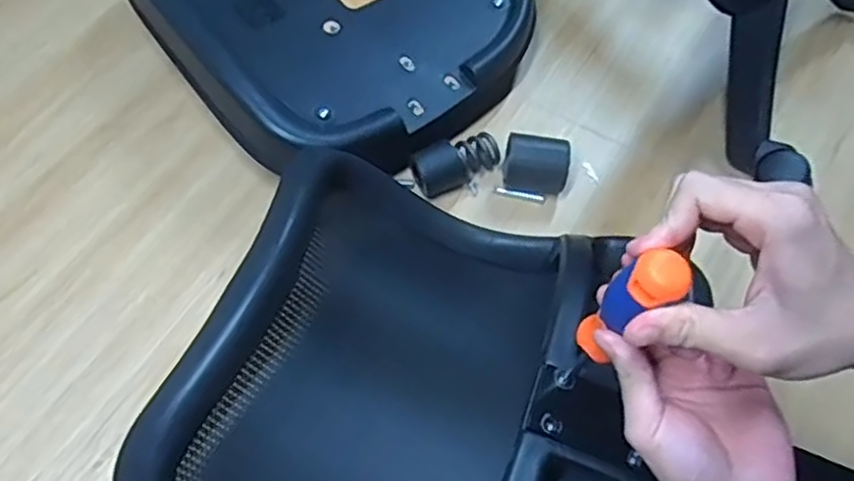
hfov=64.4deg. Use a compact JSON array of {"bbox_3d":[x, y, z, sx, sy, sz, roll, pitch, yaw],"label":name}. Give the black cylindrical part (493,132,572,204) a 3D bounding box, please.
[{"bbox_3d":[0.113,-0.077,0.715,0.069,0.056,0.049,11,60,6],"label":"black cylindrical part"}]

